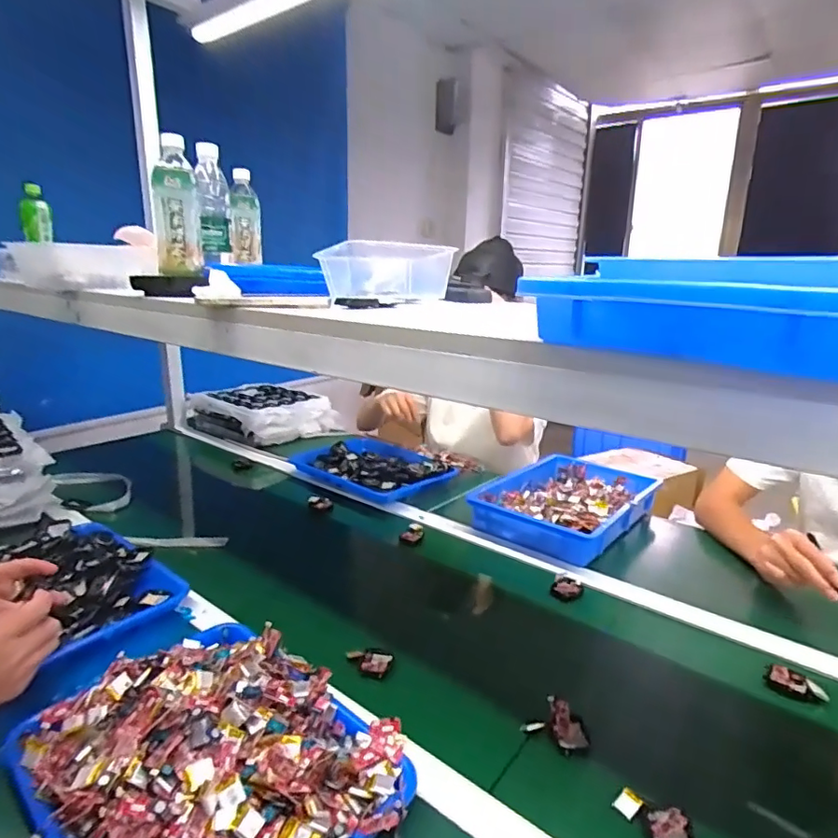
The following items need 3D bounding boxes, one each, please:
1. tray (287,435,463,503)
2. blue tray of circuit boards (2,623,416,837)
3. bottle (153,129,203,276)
[{"bbox_3d":[-0.100,0.107,1.276,0.343,0.050,0.256,12,20,36],"label":"tray"},{"bbox_3d":[-0.192,0.295,0.508,0.334,0.071,0.255,14,21,39],"label":"blue tray of circuit boards"},{"bbox_3d":[-0.354,-0.310,0.811,0.061,0.187,0.068,-5,17,-20],"label":"bottle"}]

